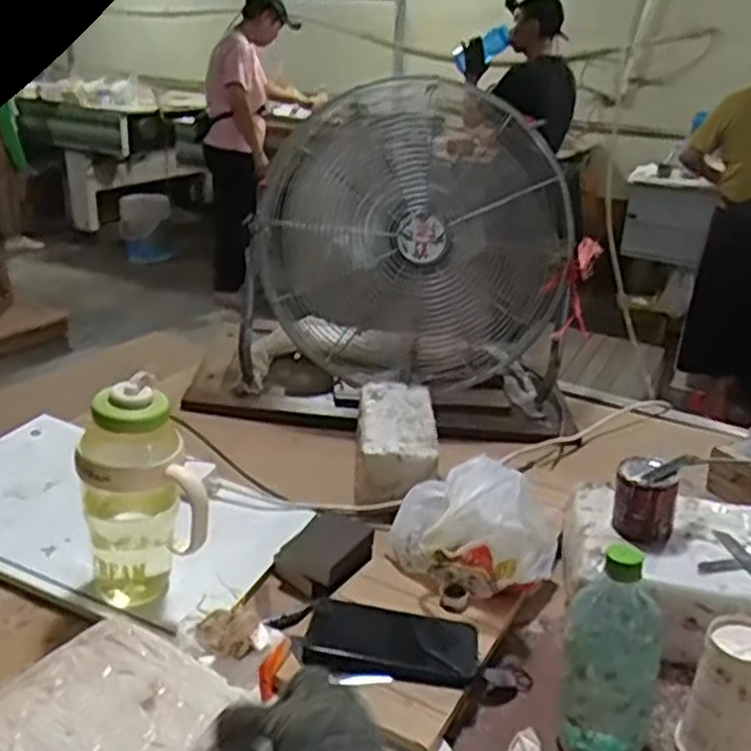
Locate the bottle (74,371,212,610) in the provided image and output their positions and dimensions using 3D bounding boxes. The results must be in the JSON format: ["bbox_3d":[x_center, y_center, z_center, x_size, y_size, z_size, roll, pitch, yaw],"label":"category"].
[{"bbox_3d":[-0.237,0.127,0.815,0.117,0.225,0.095,-5,25,-18],"label":"bottle"}]

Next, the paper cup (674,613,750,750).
[{"bbox_3d":[0.330,0.283,0.709,0.084,0.116,0.102,20,30,31],"label":"paper cup"}]

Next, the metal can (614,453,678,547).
[{"bbox_3d":[0.296,0.138,0.878,0.062,0.081,0.062,3,24,-1],"label":"metal can"}]

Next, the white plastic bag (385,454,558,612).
[{"bbox_3d":[0.113,0.175,0.915,0.188,0.131,0.186,10,25,14],"label":"white plastic bag"}]

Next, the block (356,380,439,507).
[{"bbox_3d":[0.033,0.096,1.146,0.113,0.079,0.235,3,24,-1],"label":"block"}]

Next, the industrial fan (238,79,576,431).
[{"bbox_3d":[0.062,-0.199,1.329,0.517,0.482,0.283,6,24,6],"label":"industrial fan"}]

